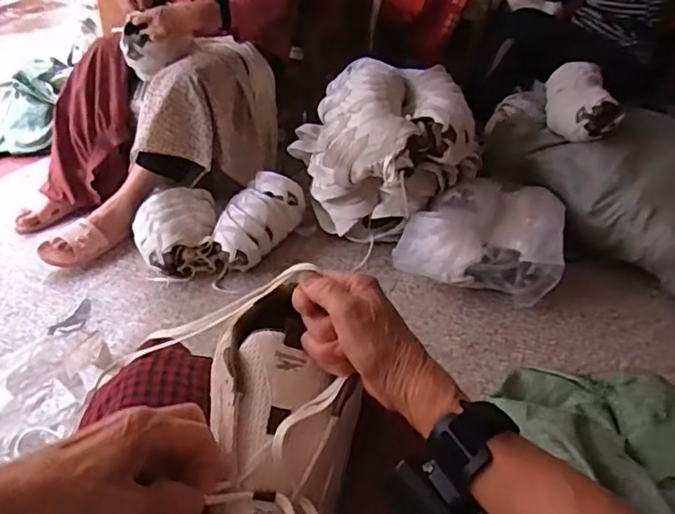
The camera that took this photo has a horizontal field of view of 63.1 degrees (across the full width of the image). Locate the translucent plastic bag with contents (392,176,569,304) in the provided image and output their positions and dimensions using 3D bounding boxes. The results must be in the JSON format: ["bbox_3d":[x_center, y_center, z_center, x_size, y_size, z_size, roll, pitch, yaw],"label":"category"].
[{"bbox_3d":[0.343,-0.047,1.327,0.355,0.174,0.312,12,36,12],"label":"translucent plastic bag with contents"}]

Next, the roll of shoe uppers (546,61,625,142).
[{"bbox_3d":[0.643,-0.406,1.449,0.151,0.128,0.313,10,36,9],"label":"roll of shoe uppers"}]

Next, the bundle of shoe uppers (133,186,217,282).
[{"bbox_3d":[-0.381,-0.062,1.308,0.191,0.137,0.247,-7,37,-15],"label":"bundle of shoe uppers"}]

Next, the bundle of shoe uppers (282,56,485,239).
[{"bbox_3d":[0.120,-0.266,1.378,0.356,0.347,0.377,2,35,-2],"label":"bundle of shoe uppers"}]

